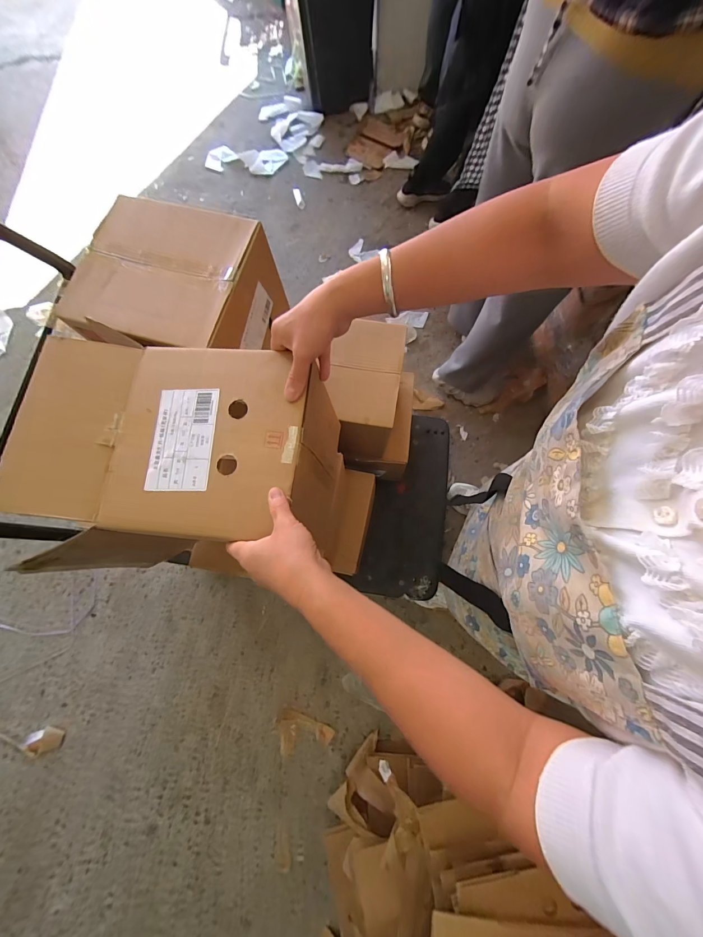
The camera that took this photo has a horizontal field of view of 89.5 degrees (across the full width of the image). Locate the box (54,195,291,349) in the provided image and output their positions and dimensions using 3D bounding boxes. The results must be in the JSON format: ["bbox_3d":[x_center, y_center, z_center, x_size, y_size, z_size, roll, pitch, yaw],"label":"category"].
[{"bbox_3d":[-0.283,-0.287,0.600,0.288,0.166,0.239,13,75,6],"label":"box"}]

